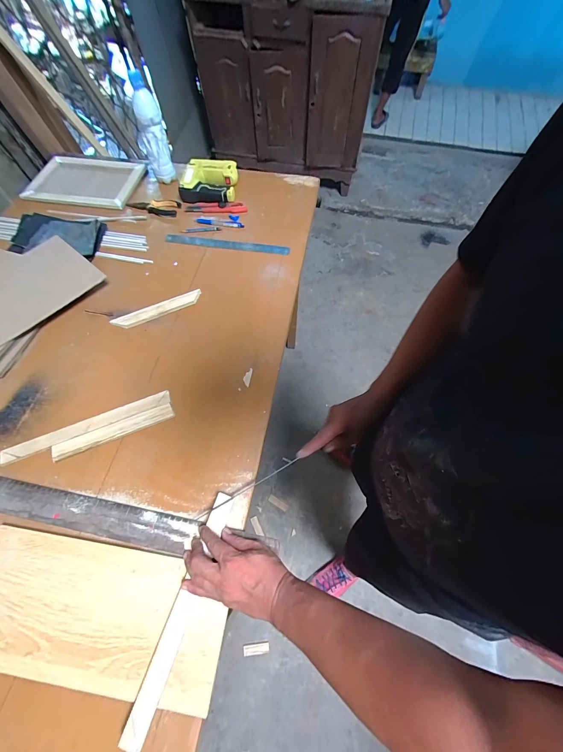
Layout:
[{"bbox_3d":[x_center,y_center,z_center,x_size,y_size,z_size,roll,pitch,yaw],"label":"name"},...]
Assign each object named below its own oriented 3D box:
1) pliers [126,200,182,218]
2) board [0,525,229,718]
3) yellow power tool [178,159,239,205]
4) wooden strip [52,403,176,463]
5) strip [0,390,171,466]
[{"bbox_3d":[-0.360,-0.470,0.821,0.148,0.013,0.052,4,64,3],"label":"pliers"},{"bbox_3d":[-0.264,0.325,0.413,0.367,0.012,0.158,7,64,4],"label":"board"},{"bbox_3d":[-0.208,-0.553,0.842,0.158,0.046,0.144,3,64,2],"label":"yellow power tool"},{"bbox_3d":[-0.300,0.099,0.534,0.206,0.012,0.032,-21,66,-9],"label":"wooden strip"},{"bbox_3d":[-0.349,0.090,0.540,0.289,0.012,0.029,-22,66,-10],"label":"strip"}]

